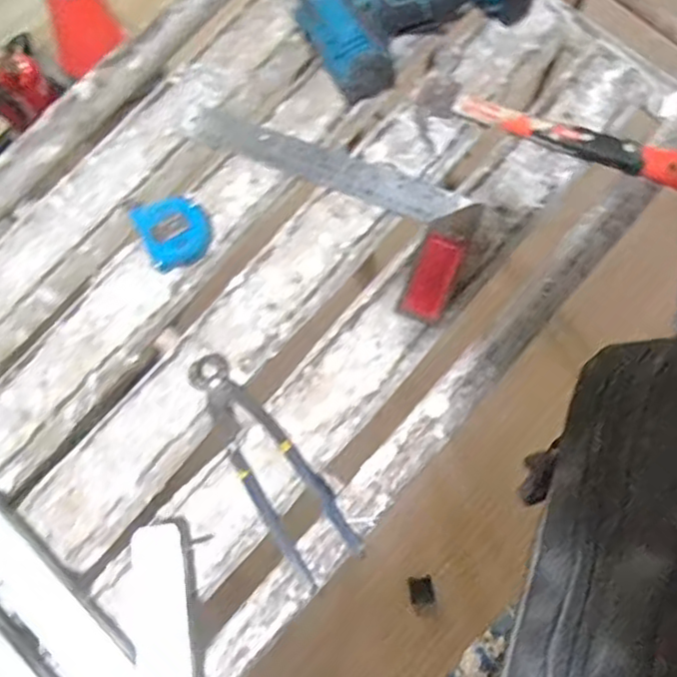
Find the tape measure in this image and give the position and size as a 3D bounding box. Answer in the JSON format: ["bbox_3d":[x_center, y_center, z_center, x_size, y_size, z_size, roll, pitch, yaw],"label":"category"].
[{"bbox_3d":[-0.148,-0.100,0.612,0.061,0.030,0.067,-26,78,-5],"label":"tape measure"}]

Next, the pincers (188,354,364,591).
[{"bbox_3d":[-0.062,0.106,0.578,0.057,0.022,0.211,-36,79,-7],"label":"pincers"}]

